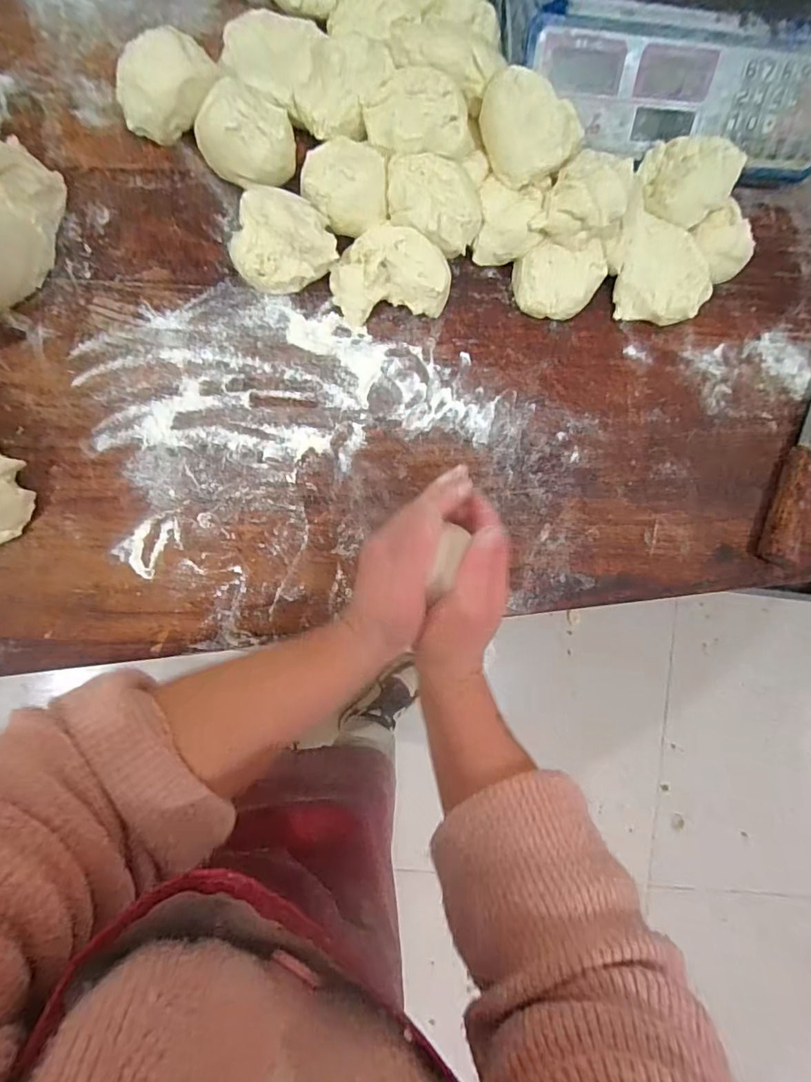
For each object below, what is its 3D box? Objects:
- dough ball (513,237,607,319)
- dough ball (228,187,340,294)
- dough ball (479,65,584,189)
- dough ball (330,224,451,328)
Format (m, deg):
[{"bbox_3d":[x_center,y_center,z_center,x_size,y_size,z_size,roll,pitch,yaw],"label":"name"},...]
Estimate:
[{"bbox_3d":[0.128,-0.225,0.426,0.065,0.046,0.062,0,87,-10],"label":"dough ball"},{"bbox_3d":[-0.094,-0.229,0.382,0.075,0.053,0.063,-14,90,-10],"label":"dough ball"},{"bbox_3d":[0.099,-0.326,0.388,0.063,0.044,0.068,1,86,-9],"label":"dough ball"},{"bbox_3d":[-0.011,-0.215,0.401,0.096,0.041,0.060,-11,89,-10],"label":"dough ball"}]

